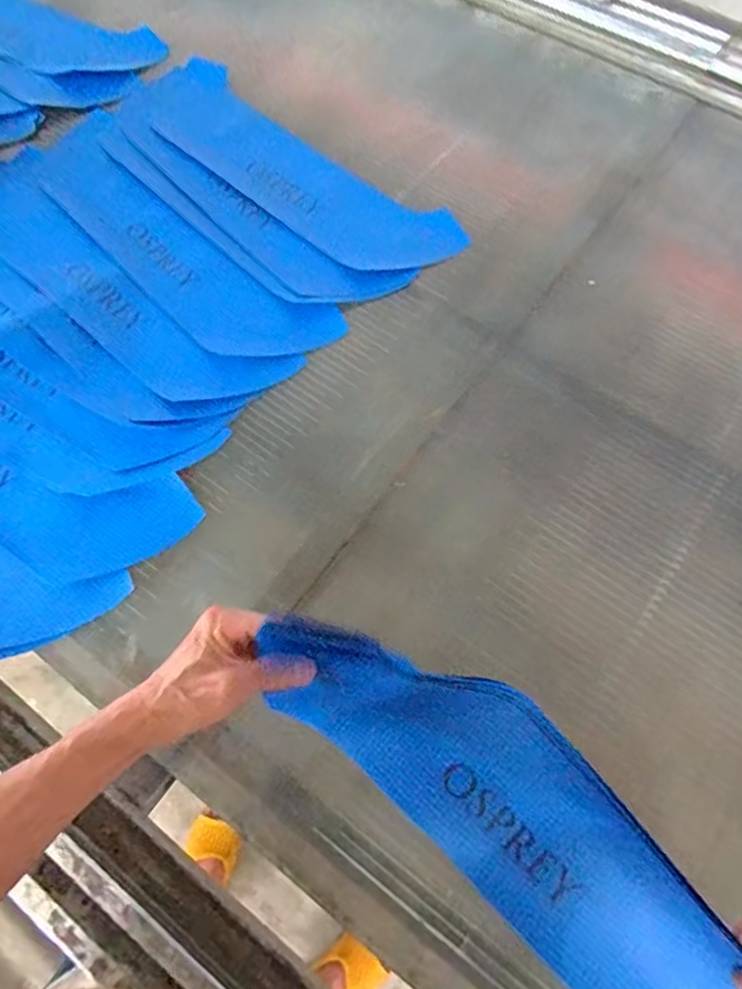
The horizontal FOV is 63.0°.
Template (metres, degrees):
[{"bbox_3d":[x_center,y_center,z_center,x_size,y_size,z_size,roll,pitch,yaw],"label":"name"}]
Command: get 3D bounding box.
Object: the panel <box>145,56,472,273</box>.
[{"bbox_3d":[-0.098,-0.408,0.755,0.459,0.011,0.137,37,71,13],"label":"panel"}]

